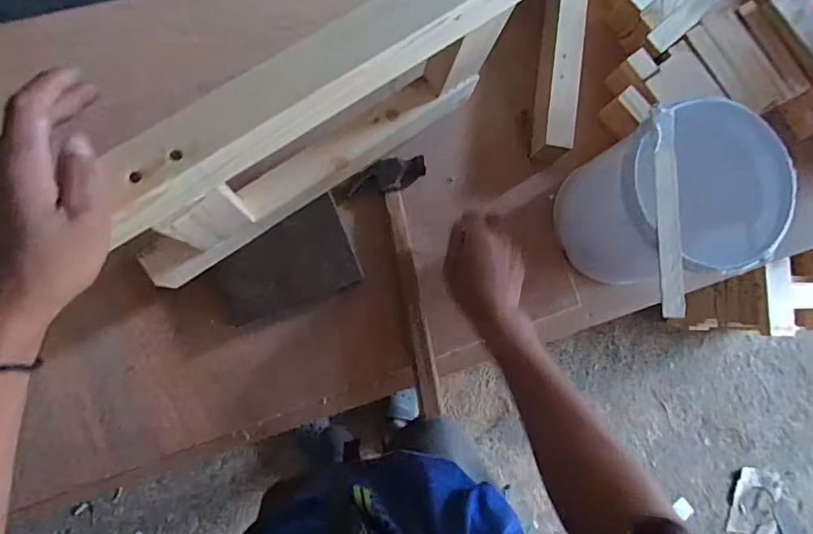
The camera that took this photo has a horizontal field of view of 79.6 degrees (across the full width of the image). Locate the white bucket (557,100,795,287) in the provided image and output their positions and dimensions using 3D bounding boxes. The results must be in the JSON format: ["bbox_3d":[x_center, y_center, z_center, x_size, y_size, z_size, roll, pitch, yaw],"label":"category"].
[{"bbox_3d":[0.298,-0.075,0.569,0.174,0.177,0.166,1,84,-5],"label":"white bucket"}]

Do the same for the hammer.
[{"bbox_3d":[-0.011,0.023,0.608,0.085,0.025,0.319,-3,84,-6],"label":"hammer"}]

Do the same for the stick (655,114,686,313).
[{"bbox_3d":[0.254,-0.055,0.472,0.025,0.012,0.205,1,84,-5],"label":"stick"}]

